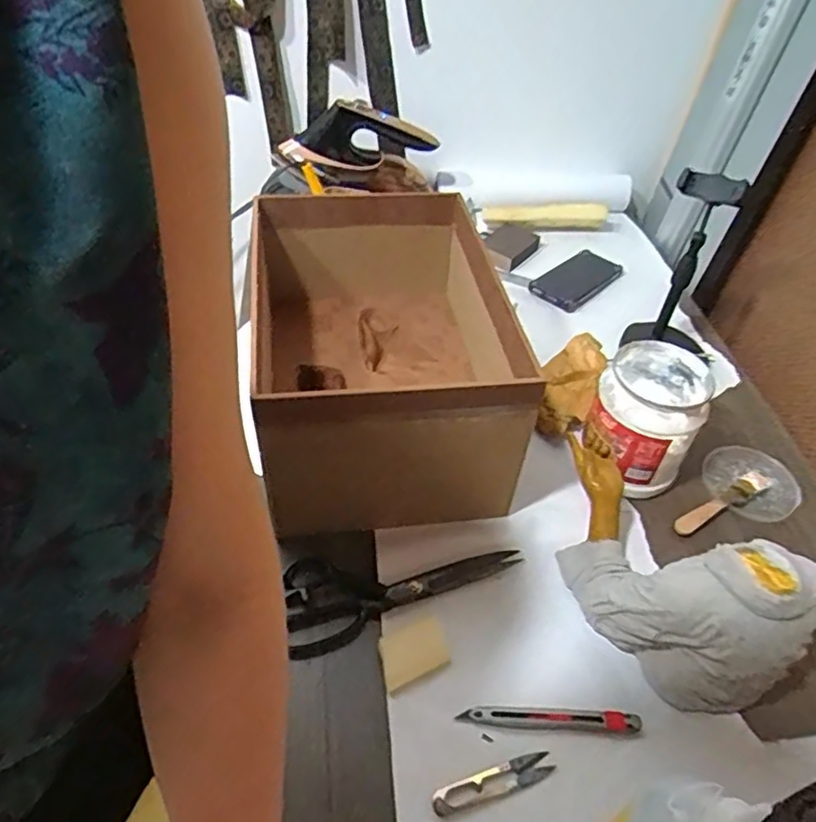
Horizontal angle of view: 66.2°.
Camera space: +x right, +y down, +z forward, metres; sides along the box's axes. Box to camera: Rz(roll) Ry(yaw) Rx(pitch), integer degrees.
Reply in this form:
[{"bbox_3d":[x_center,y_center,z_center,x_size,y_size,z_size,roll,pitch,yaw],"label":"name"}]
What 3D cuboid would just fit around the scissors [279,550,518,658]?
[{"bbox_3d":[-0.005,0.161,0.600,0.227,0.012,0.083,-12,48,-16],"label":"scissors"}]

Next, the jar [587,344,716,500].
[{"bbox_3d":[0.254,0.006,0.666,0.100,0.124,0.107,29,51,22],"label":"jar"}]

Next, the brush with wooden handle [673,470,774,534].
[{"bbox_3d":[0.357,0.101,0.709,0.147,0.009,0.024,-20,51,-22],"label":"brush with wooden handle"}]

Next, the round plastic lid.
[{"bbox_3d":[0.404,0.084,0.737,0.098,0.014,0.097,2,46,-2],"label":"round plastic lid"}]

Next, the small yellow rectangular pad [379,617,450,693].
[{"bbox_3d":[0.004,0.219,0.570,0.064,0.010,0.046,-17,49,-20],"label":"small yellow rectangular pad"}]

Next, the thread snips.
[{"bbox_3d":[0.069,0.300,0.504,0.102,0.007,0.022,-12,48,-15],"label":"thread snips"}]

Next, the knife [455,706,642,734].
[{"bbox_3d":[0.119,0.256,0.523,0.149,0.004,0.014,4,46,0],"label":"knife"}]

